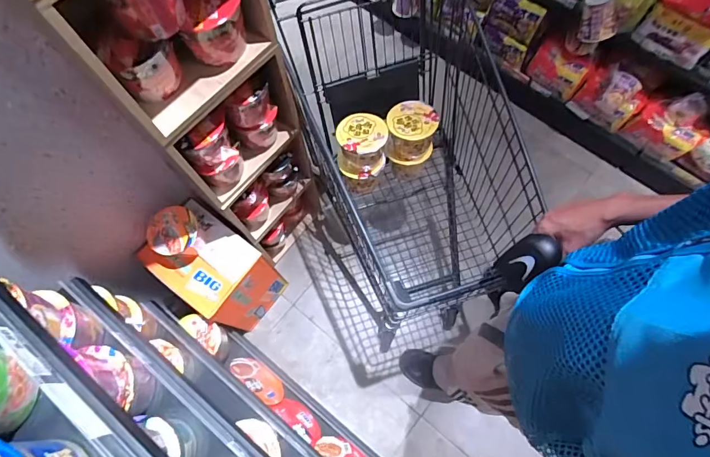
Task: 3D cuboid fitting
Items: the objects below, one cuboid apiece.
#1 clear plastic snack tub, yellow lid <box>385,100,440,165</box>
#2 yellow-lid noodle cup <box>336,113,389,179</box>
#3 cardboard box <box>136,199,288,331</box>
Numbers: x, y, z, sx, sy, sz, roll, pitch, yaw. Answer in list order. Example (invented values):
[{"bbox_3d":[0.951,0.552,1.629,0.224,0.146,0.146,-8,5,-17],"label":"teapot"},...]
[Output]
[{"bbox_3d":[0.150,-0.256,1.070,0.125,0.122,0.134,1,71,2],"label":"clear plastic snack tub, yellow lid"},{"bbox_3d":[0.018,-0.219,1.060,0.128,0.110,0.144,4,71,3],"label":"yellow-lid noodle cup"},{"bbox_3d":[-0.418,0.145,1.291,0.264,0.429,0.236,37,76,13],"label":"cardboard box"}]

